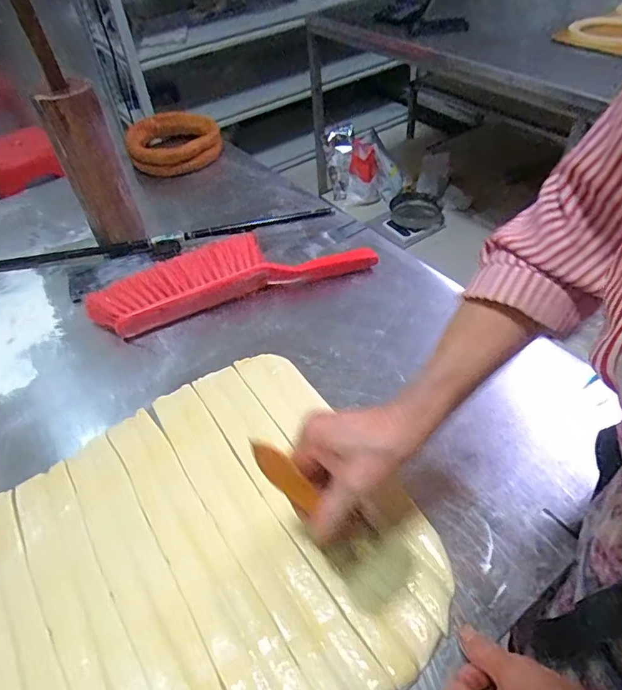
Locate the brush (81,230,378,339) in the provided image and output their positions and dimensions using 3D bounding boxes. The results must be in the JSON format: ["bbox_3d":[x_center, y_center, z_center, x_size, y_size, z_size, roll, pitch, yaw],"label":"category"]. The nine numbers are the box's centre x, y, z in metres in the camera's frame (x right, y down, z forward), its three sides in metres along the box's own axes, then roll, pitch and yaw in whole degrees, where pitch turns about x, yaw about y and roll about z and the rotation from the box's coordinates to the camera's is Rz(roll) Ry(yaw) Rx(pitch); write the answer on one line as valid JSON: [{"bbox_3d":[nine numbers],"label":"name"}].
[{"bbox_3d":[-0.112,-0.107,0.688,0.393,0.057,0.106,-18,47,-10],"label":"brush"}]

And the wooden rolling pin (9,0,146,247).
[{"bbox_3d":[-0.316,-0.299,0.657,0.077,0.380,0.073,-23,48,-14],"label":"wooden rolling pin"}]

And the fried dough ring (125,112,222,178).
[{"bbox_3d":[-0.271,-0.402,0.981,0.186,0.038,0.212,-20,48,-12],"label":"fried dough ring"}]

